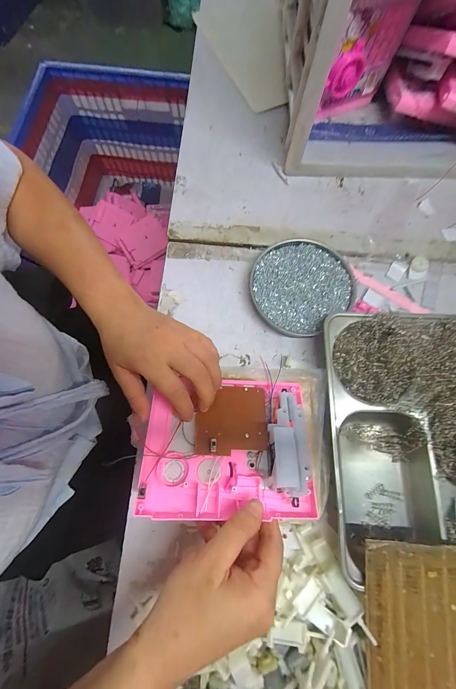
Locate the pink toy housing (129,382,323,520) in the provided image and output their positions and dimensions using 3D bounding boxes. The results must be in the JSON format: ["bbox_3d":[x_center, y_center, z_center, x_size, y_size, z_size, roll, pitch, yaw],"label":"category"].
[{"bbox_3d":[0.000,0.094,0.264,0.170,0.042,0.139,2,61,-1],"label":"pink toy housing"}]

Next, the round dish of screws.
[{"bbox_3d":[0.097,-0.079,0.361,0.133,0.023,0.126,0,75,-1],"label":"round dish of screws"}]

